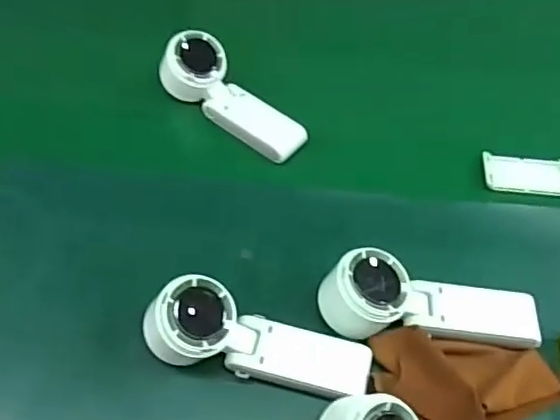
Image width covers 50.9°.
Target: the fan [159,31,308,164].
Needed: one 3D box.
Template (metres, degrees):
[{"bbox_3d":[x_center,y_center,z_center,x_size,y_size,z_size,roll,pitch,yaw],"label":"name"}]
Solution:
[{"bbox_3d":[-0.044,-0.107,0.582,0.157,0.049,0.052,41,63,7],"label":"fan"}]

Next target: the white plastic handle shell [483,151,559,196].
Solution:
[{"bbox_3d":[0.249,-0.033,0.558,0.106,0.008,0.045,3,55,0],"label":"white plastic handle shell"}]

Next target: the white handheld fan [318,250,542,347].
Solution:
[{"bbox_3d":[0.116,0.067,0.443,0.169,0.050,0.055,3,55,0],"label":"white handheld fan"}]

